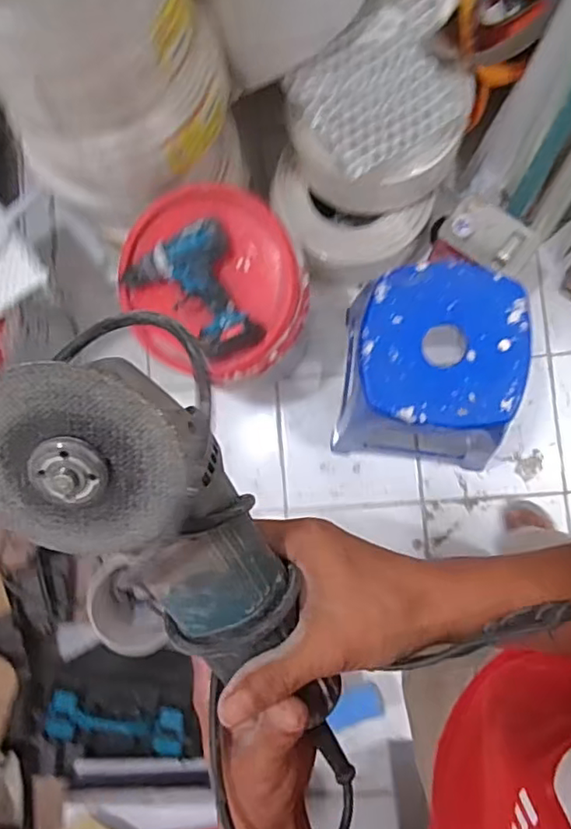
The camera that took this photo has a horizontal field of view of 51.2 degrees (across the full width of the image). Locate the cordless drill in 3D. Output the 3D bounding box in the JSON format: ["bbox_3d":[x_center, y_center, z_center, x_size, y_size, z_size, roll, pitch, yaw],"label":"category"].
[{"bbox_3d":[-0.153,-0.186,0.961,0.192,0.067,0.205,-23,83,4],"label":"cordless drill"}]

